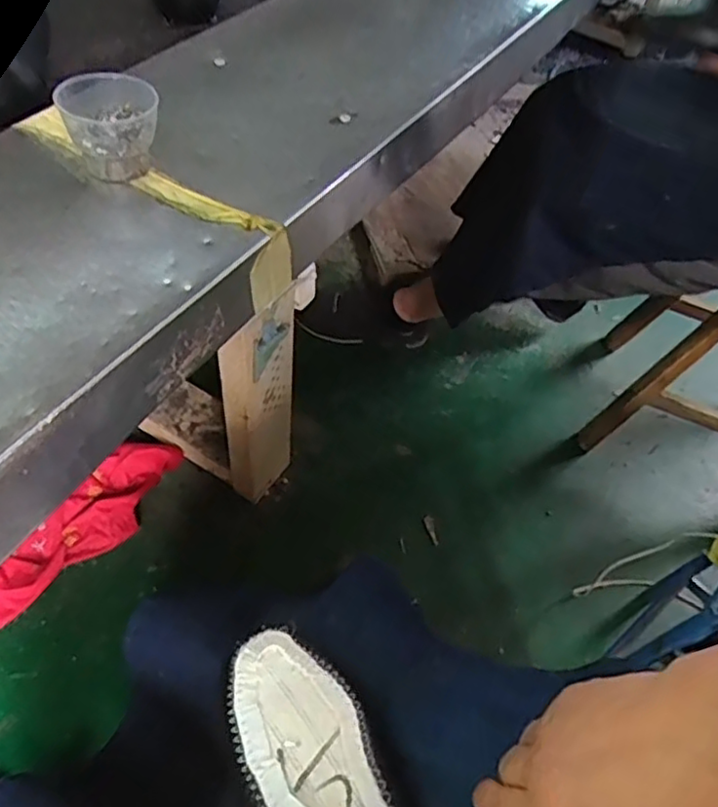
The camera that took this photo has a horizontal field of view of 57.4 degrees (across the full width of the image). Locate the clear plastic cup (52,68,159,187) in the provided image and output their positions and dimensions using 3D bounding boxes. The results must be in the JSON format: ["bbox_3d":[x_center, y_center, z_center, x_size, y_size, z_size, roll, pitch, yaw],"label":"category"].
[{"bbox_3d":[-0.170,-0.193,0.451,0.061,0.056,0.061,4,53,-5],"label":"clear plastic cup"}]

